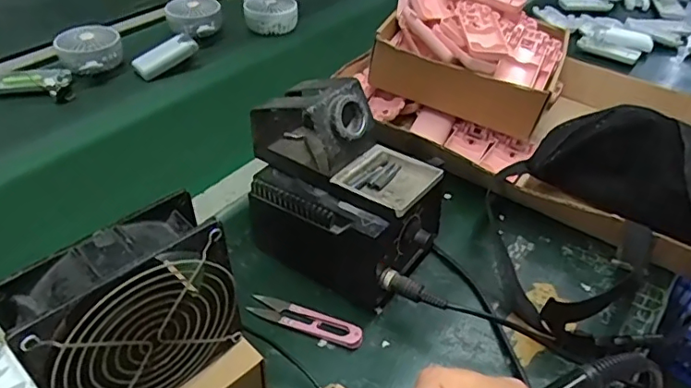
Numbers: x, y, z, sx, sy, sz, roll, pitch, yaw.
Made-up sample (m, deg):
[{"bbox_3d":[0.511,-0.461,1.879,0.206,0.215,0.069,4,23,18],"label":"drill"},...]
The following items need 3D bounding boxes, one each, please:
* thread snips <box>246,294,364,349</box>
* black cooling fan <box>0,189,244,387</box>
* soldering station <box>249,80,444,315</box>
[{"bbox_3d":[-0.034,0.106,0.465,0.103,0.013,0.023,18,43,16],"label":"thread snips"},{"bbox_3d":[-0.127,0.074,0.329,0.117,0.113,0.043,-30,51,-33],"label":"black cooling fan"},{"bbox_3d":[-0.005,-0.006,0.485,0.177,0.158,0.098,21,44,18],"label":"soldering station"}]

